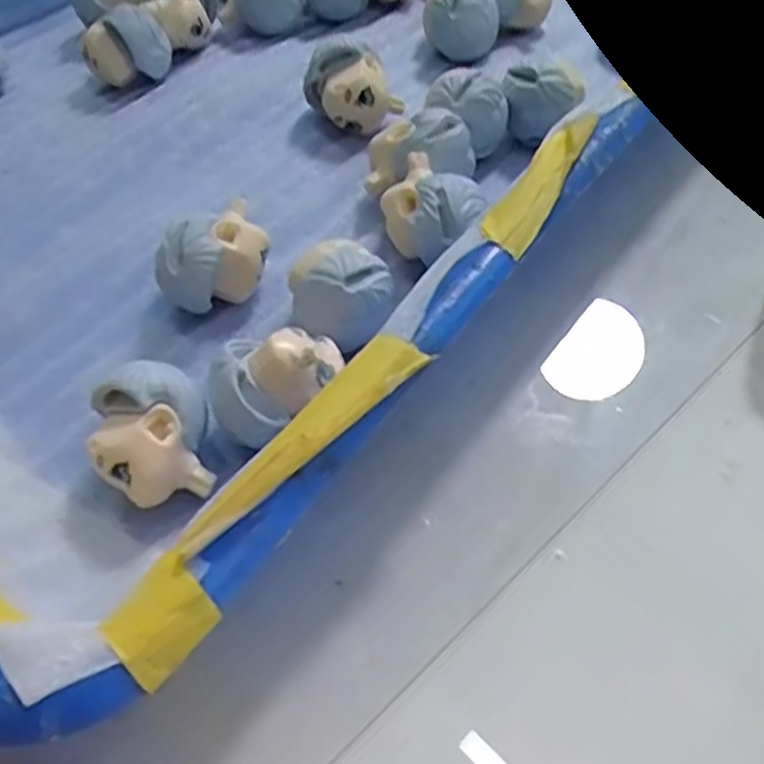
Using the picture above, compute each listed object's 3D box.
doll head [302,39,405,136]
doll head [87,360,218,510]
[{"bbox_3d":[-0.009,-0.086,0.232,0.028,0.023,0.017,-4,51,2],"label":"doll head"},{"bbox_3d":[-0.046,0.012,0.157,0.021,0.023,0.022,-2,52,3],"label":"doll head"}]

